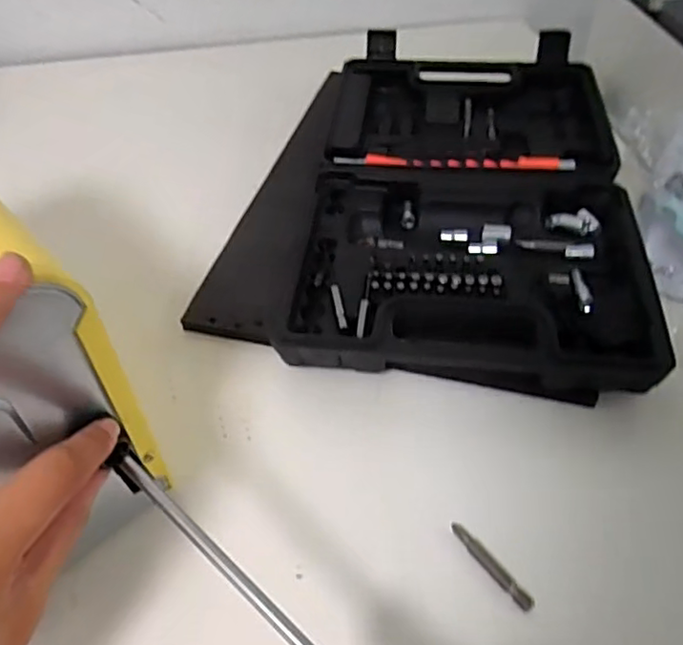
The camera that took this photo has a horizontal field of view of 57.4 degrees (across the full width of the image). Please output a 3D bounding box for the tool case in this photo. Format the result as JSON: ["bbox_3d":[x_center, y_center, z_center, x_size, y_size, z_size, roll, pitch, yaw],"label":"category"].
[{"bbox_3d":[0.091,-0.098,0.451,0.209,0.042,0.350,4,48,6],"label":"tool case"}]

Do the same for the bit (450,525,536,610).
[{"bbox_3d":[0.067,0.109,0.283,0.008,0.004,0.048,-32,54,-24],"label":"bit"}]

